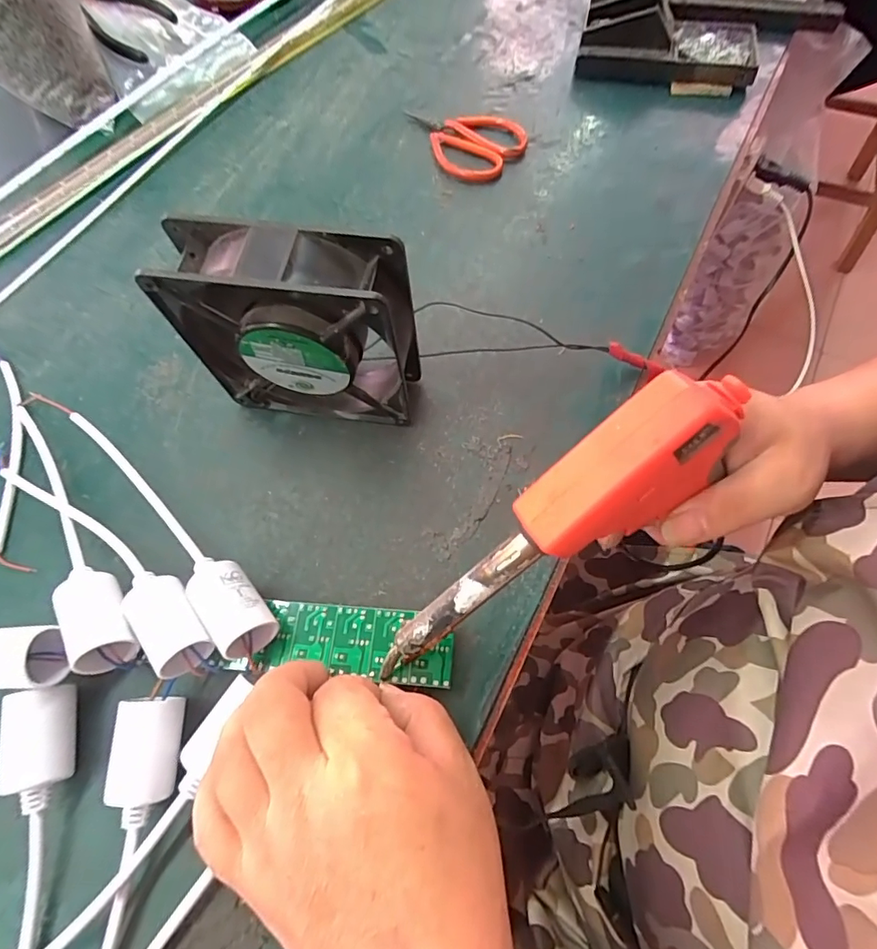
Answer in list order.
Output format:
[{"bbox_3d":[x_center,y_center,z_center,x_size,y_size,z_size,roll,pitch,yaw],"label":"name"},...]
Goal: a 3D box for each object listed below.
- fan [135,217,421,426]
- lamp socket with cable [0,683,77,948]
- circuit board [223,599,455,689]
[{"bbox_3d":[-0.076,-0.078,0.282,0.122,0.122,0.047,7,66,5],"label":"fan"},{"bbox_3d":[-0.185,0.199,0.209,0.028,0.029,0.202,-5,65,0],"label":"lamp socket with cable"},{"bbox_3d":[-0.046,0.085,0.254,0.107,0.006,0.036,4,63,3],"label":"circuit board"}]

